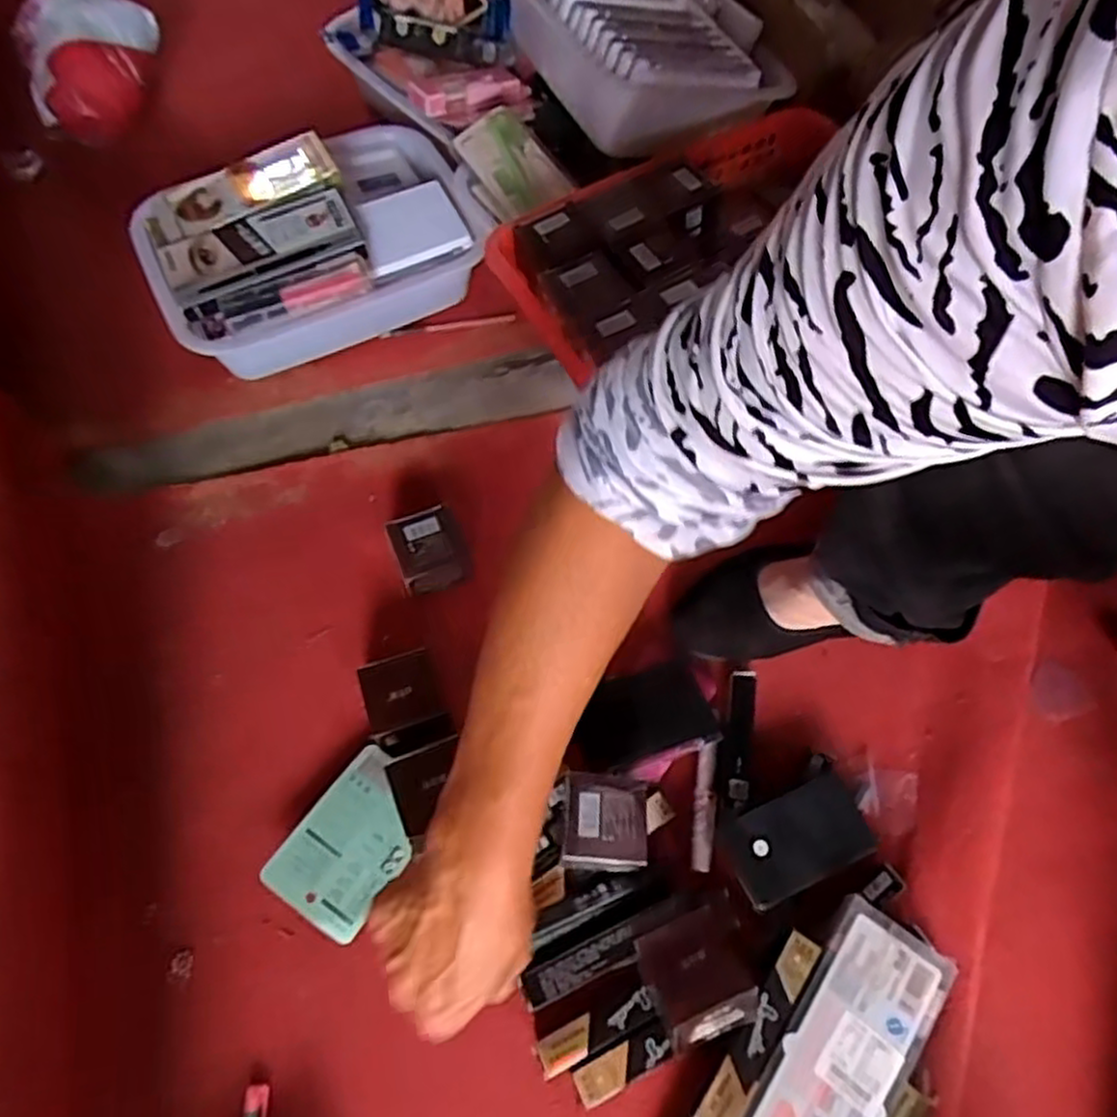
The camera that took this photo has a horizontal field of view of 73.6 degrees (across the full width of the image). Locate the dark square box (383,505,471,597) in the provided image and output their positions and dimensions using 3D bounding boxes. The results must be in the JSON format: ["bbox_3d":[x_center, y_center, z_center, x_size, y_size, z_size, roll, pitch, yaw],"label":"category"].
[{"bbox_3d":[-0.102,-0.004,0.597,0.054,0.040,0.059,-20,66,-12],"label":"dark square box"}]

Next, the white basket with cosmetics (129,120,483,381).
[{"bbox_3d":[-0.220,-0.284,0.691,0.290,0.100,0.195,-28,68,-15],"label":"white basket with cosmetics"}]

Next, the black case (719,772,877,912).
[{"bbox_3d":[0.162,0.190,0.509,0.098,0.019,0.055,-20,67,-12],"label":"black case"}]

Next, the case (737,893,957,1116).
[{"bbox_3d":[0.159,0.300,0.432,0.066,0.011,0.194,36,68,14],"label":"case"}]

